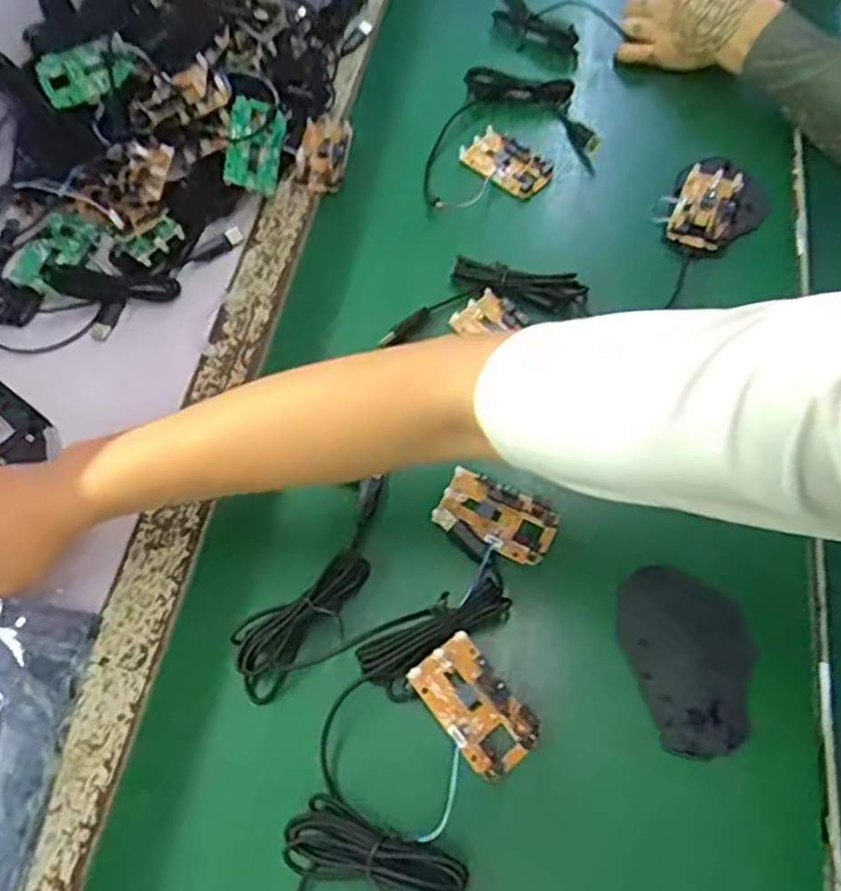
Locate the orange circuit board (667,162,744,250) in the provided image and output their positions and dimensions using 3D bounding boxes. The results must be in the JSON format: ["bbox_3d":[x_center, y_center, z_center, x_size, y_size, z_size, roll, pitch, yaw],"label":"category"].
[{"bbox_3d":[0.227,-0.189,0.543,0.042,0.023,0.071,22,63,15],"label":"orange circuit board"}]

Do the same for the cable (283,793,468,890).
[{"bbox_3d":[-0.024,0.219,0.370,0.097,0.015,0.036,9,60,8],"label":"cable"}]

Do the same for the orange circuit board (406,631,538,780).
[{"bbox_3d":[0.033,0.154,0.403,0.044,0.022,0.074,-36,64,-17],"label":"orange circuit board"}]

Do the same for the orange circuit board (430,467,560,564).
[{"bbox_3d":[0.049,0.051,0.455,0.076,0.015,0.050,22,63,15],"label":"orange circuit board"}]

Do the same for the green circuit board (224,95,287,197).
[{"bbox_3d":[-0.140,-0.257,0.578,0.044,0.013,0.081,10,78,-20],"label":"green circuit board"}]

